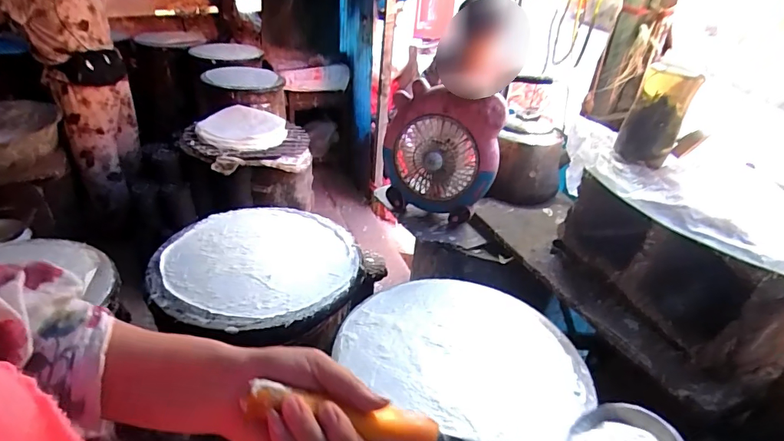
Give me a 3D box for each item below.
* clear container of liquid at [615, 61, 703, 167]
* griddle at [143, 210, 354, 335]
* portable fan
[{"bbox_3d":[0.469,-0.184,0.799,0.086,0.159,0.072,18,35,21],"label":"clear container of liquid"},{"bbox_3d":[-0.252,0.072,0.852,0.351,0.033,0.363,16,34,18],"label":"griddle"},{"bbox_3d":[0.102,-0.138,0.981,0.243,0.286,0.084,8,32,6],"label":"portable fan"}]

